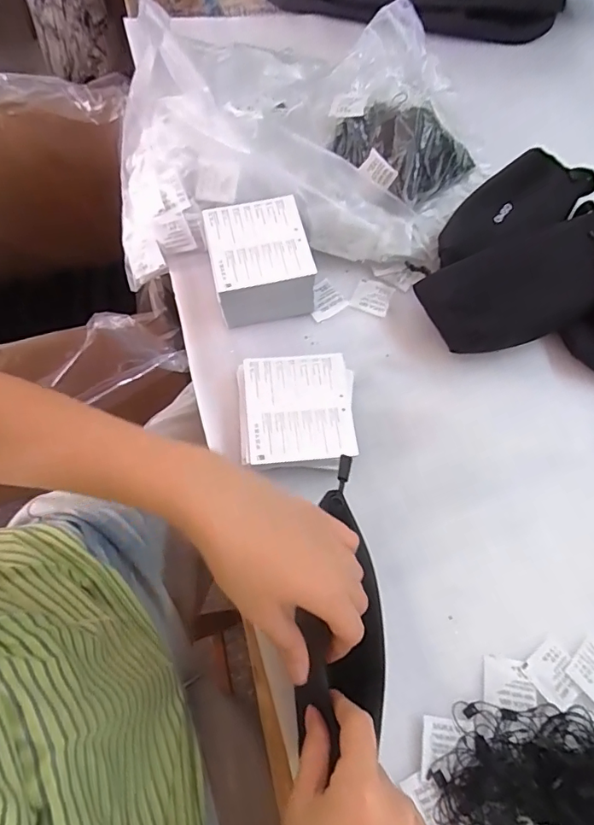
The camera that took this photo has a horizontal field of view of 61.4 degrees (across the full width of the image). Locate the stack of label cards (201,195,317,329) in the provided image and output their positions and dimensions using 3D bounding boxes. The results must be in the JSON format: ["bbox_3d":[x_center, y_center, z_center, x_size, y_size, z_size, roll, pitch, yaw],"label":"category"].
[{"bbox_3d":[-0.036,-0.146,0.492,0.091,0.061,0.100,-11,66,-7],"label":"stack of label cards"}]

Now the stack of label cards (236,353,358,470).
[{"bbox_3d":[0.000,0.002,0.445,0.099,0.032,0.103,-5,66,-5],"label":"stack of label cards"}]

